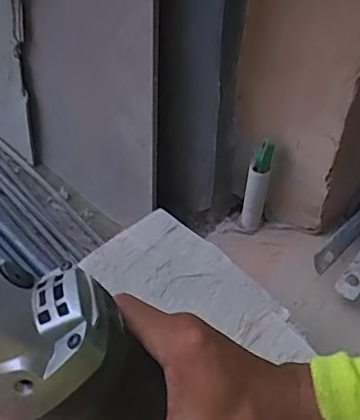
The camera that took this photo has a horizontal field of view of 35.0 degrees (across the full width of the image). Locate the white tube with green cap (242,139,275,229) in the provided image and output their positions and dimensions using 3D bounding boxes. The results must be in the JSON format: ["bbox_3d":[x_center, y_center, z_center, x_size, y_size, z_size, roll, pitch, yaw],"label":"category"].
[{"bbox_3d":[0.098,-0.026,0.728,0.029,0.159,0.020,10,53,10],"label":"white tube with green cap"}]

